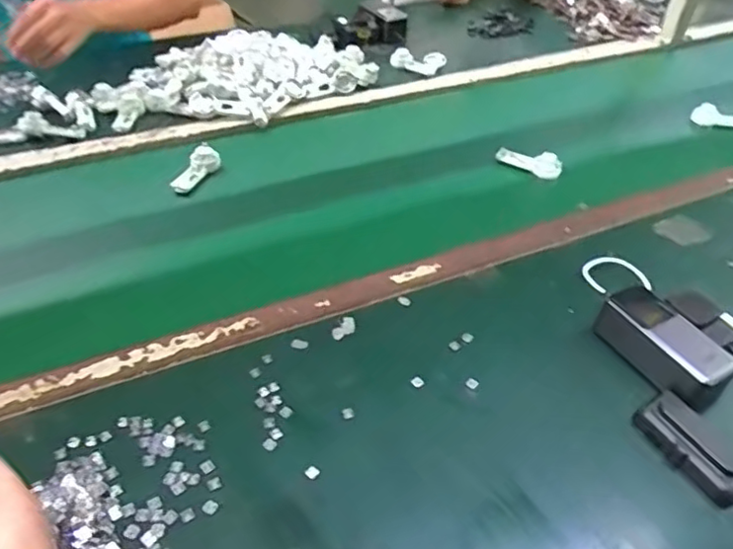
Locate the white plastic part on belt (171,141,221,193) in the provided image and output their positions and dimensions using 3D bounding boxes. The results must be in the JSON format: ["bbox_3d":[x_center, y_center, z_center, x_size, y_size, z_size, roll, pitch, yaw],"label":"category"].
[{"bbox_3d":[-0.238,-0.145,0.866,0.032,0.028,0.081,25,66,23],"label":"white plastic part on belt"}]

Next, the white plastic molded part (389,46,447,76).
[{"bbox_3d":[0.098,-0.402,1.171,0.103,0.029,0.053,3,41,0],"label":"white plastic molded part"}]

